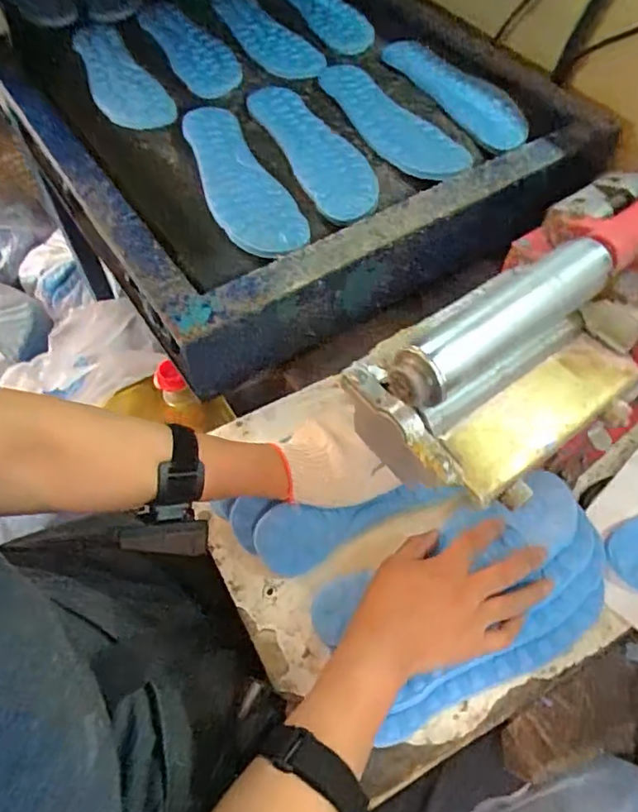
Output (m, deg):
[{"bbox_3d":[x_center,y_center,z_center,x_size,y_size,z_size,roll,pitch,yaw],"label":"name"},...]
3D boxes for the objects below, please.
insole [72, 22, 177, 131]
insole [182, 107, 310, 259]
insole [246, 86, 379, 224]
[{"bbox_3d":[-0.260,-0.424,0.732,0.077,0.024,0.235,-26,61,-15],"label":"insole"},{"bbox_3d":[-0.091,-0.251,0.627,0.082,0.019,0.250,-21,60,-12],"label":"insole"},{"bbox_3d":[-0.006,-0.304,0.660,0.081,0.018,0.253,-23,61,-14],"label":"insole"}]

